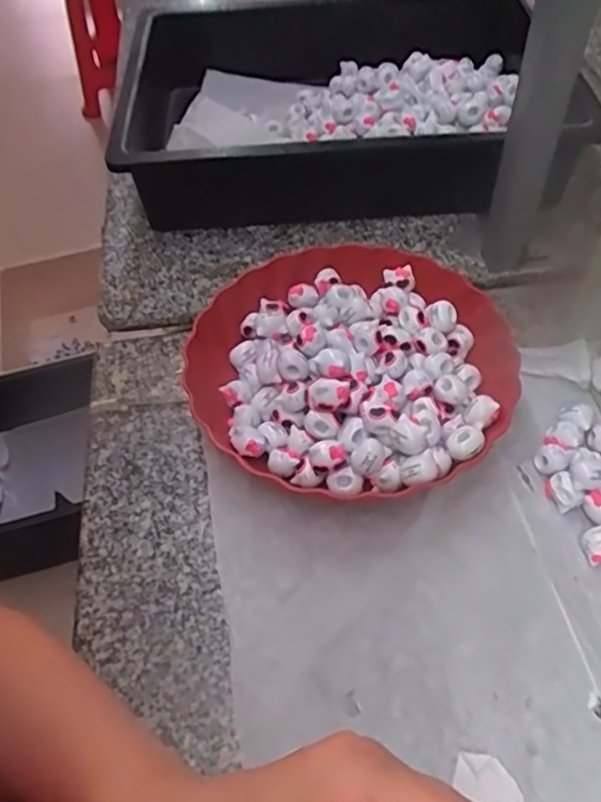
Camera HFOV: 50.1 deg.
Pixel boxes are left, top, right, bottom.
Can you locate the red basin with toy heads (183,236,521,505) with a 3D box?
[{"bbox_3d":[0.040,-0.028,0.507,0.238,0.062,0.229,-2,53,3],"label":"red basin with toy heads"}]

